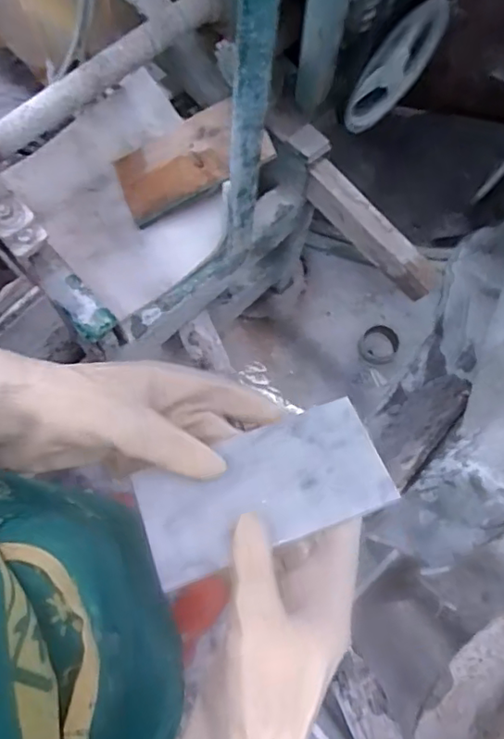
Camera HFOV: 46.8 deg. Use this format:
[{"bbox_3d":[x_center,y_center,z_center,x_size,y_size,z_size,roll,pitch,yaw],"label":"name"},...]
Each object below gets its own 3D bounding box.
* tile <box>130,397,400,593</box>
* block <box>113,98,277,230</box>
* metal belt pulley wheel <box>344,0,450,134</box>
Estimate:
[{"bbox_3d":[0.006,0.074,0.360,0.148,0.018,0.070,-20,75,-8],"label":"tile"},{"bbox_3d":[-0.096,-0.330,0.907,0.240,0.025,0.123,-23,80,11],"label":"block"},{"bbox_3d":[0.213,-0.448,0.864,0.186,0.195,0.018,-42,79,-13],"label":"metal belt pulley wheel"}]

